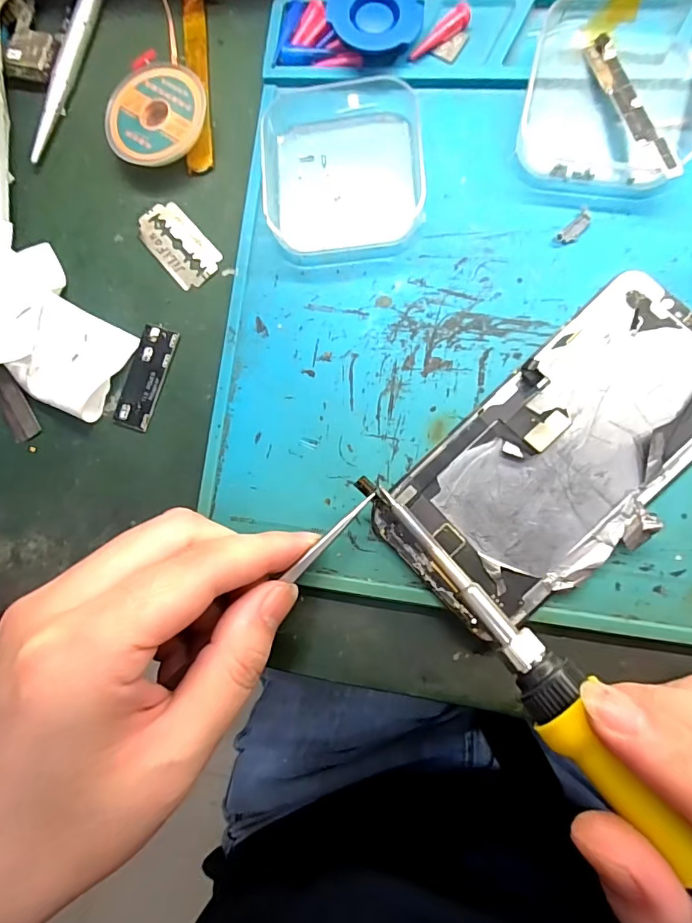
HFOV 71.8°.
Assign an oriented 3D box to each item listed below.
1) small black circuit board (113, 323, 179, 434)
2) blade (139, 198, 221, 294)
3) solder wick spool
[{"bbox_3d":[-0.085,-0.036,0.201,0.016,0.004,0.044,19,87,8],"label":"small black circuit board"},{"bbox_3d":[-0.073,-0.093,0.207,0.023,0.004,0.041,-41,83,-4],"label":"blade"},{"bbox_3d":[-0.082,-0.147,0.206,0.040,0.012,0.043,-1,85,7],"label":"solder wick spool"}]

